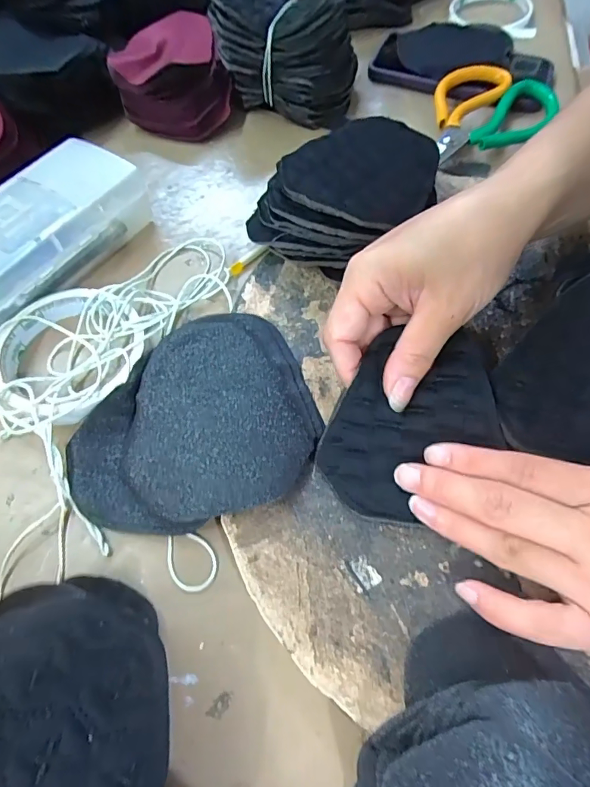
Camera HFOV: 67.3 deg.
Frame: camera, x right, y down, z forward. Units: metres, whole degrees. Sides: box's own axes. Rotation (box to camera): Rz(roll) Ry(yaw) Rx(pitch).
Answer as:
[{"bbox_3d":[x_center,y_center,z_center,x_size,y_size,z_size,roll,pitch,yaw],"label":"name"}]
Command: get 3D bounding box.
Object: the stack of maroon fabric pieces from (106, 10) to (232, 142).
[{"bbox_3d":[-0.110,-0.277,0.396,0.092,0.057,0.099,-18,63,-9],"label":"stack of maroon fabric pieces"}]

